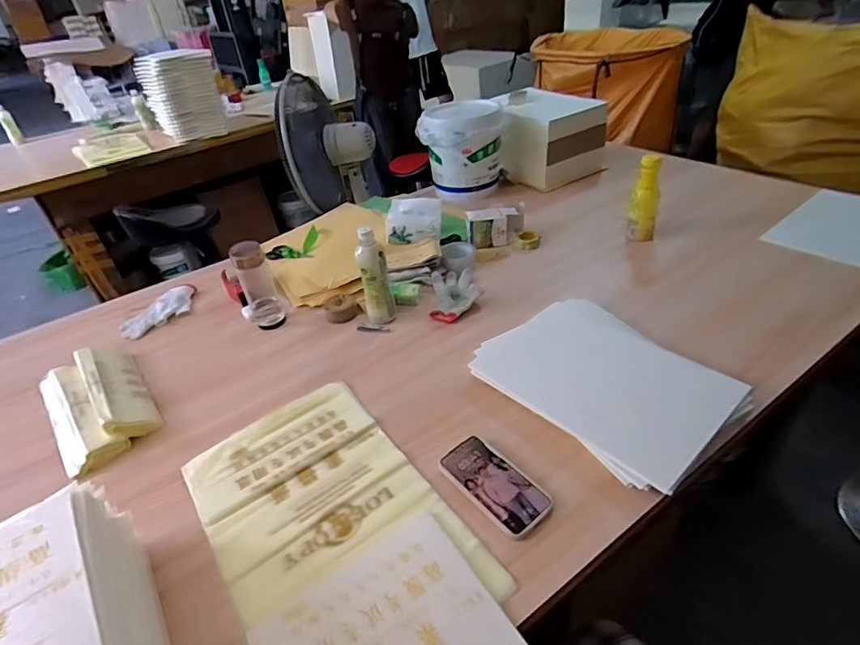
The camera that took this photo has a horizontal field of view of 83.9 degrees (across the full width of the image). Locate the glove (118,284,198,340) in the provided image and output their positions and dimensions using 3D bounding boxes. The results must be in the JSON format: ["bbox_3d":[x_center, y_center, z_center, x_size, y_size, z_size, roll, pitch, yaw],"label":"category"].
[{"bbox_3d":[-0.651,-0.027,1.158,0.101,0.020,0.195,14,43,26],"label":"glove"}]

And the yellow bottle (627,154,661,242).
[{"bbox_3d":[0.523,-0.300,1.163,0.065,0.202,0.054,8,40,19],"label":"yellow bottle"}]

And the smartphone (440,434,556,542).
[{"bbox_3d":[0.093,0.232,0.702,0.085,0.009,0.163,-31,43,-27],"label":"smartphone"}]

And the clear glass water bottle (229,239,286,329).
[{"bbox_3d":[-0.382,-0.085,1.060,0.069,0.177,0.077,-21,39,-17],"label":"clear glass water bottle"}]

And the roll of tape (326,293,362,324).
[{"bbox_3d":[-0.200,-0.035,1.097,0.076,0.040,0.076,-5,38,4],"label":"roll of tape"}]

